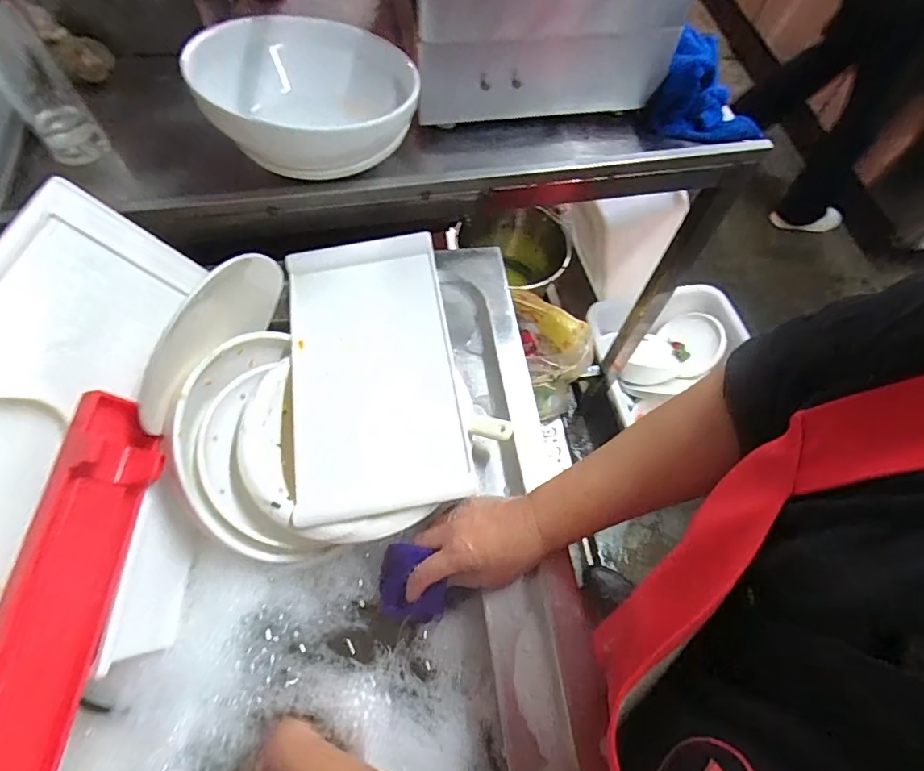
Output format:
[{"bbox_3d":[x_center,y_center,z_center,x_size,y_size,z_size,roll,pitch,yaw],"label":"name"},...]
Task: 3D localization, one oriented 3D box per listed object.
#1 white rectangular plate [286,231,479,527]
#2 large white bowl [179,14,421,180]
[{"bbox_3d":[-0.097,-0.018,0.549,0.174,0.044,0.315,-8,63,-5],"label":"white rectangular plate"},{"bbox_3d":[-0.168,-0.327,0.563,0.231,0.091,0.201,-27,67,-14],"label":"large white bowl"}]

